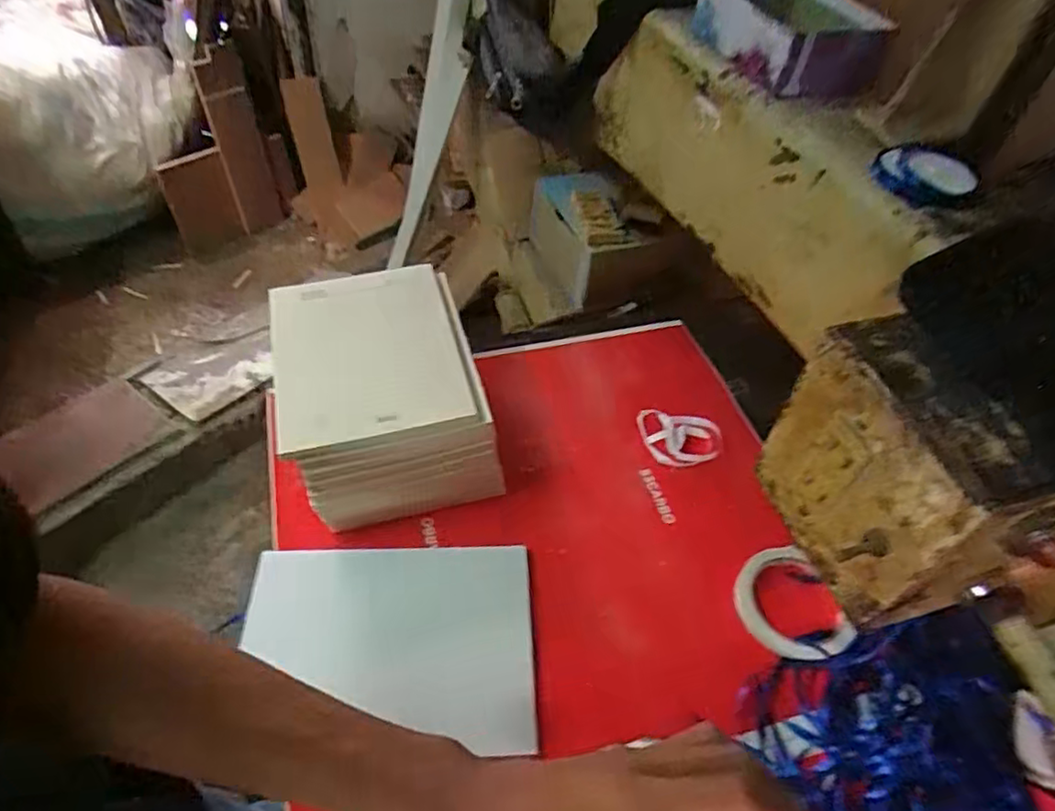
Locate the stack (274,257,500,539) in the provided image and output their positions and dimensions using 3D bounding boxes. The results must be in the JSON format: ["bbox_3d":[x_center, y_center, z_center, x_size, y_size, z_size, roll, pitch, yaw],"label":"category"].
[{"bbox_3d":[-0.145,-0.015,0.639,0.189,0.108,0.234,-9,50,-15],"label":"stack"}]

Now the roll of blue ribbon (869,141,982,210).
[{"bbox_3d":[0.263,-0.153,0.430,0.061,0.016,0.058,3,48,-4],"label":"roll of blue ribbon"}]

